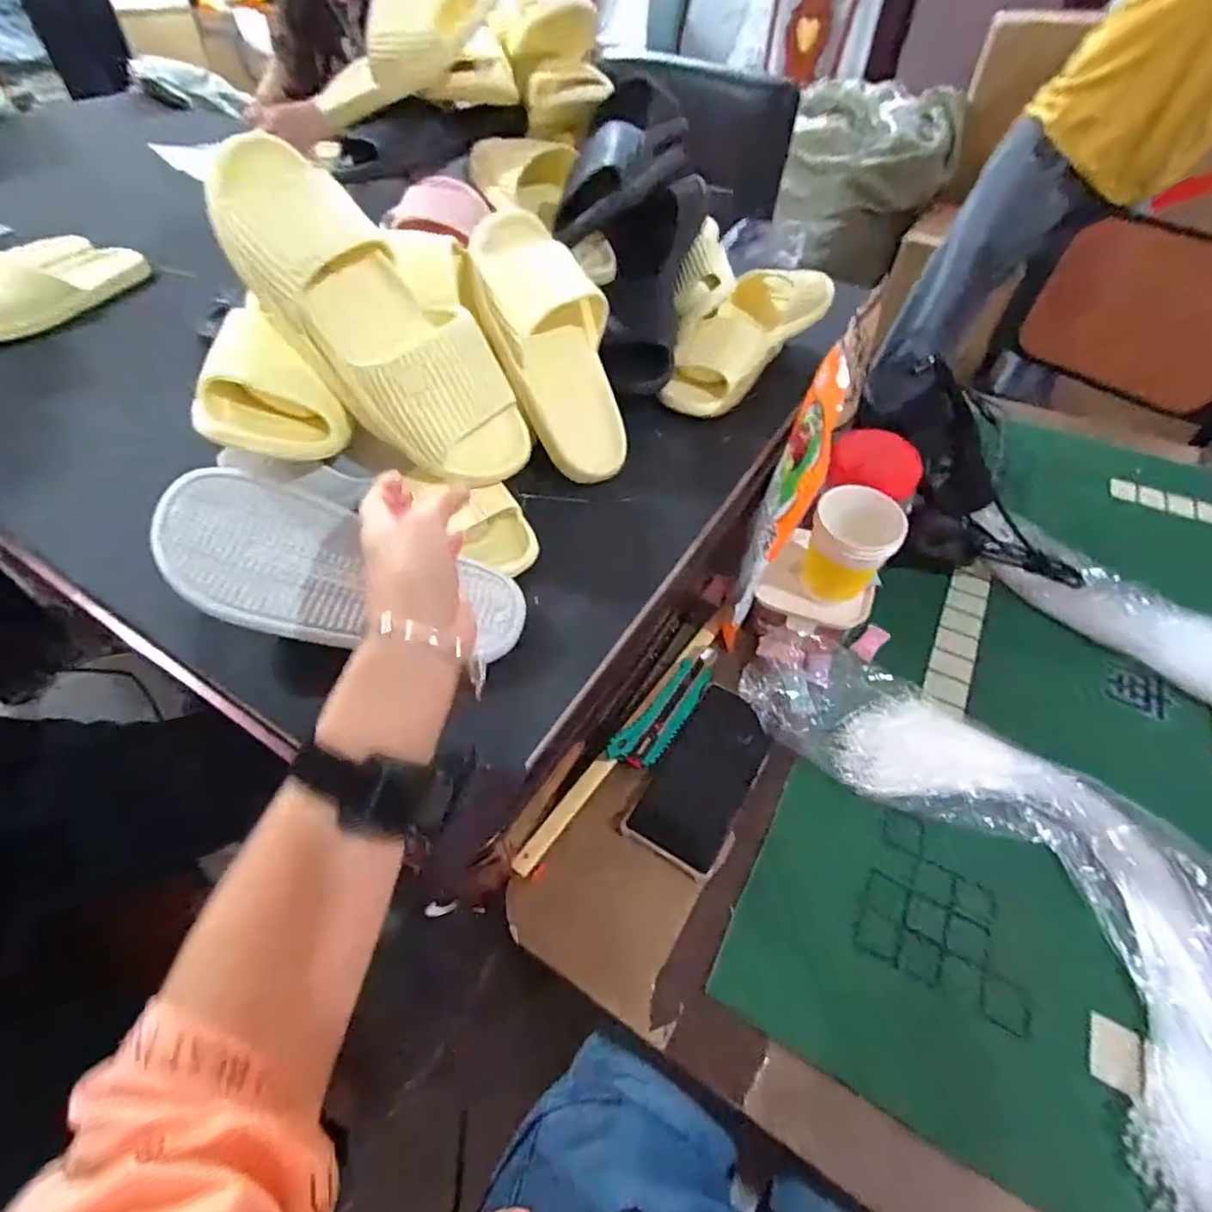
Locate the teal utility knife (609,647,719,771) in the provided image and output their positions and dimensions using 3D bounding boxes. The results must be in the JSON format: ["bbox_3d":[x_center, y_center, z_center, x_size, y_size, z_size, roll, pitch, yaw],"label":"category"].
[{"bbox_3d":[0.061,0.091,0.544,0.037,0.014,0.147,33,58,23],"label":"teal utility knife"}]

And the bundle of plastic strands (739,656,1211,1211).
[{"bbox_3d":[0.318,0.184,0.456,0.203,0.044,0.470,-25,56,-20],"label":"bundle of plastic strands"}]

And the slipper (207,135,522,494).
[{"bbox_3d":[-0.178,-0.221,0.468,0.290,0.074,0.097,49,58,-11],"label":"slipper"}]

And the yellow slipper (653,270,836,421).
[{"bbox_3d":[0.151,-0.318,0.705,0.109,0.081,0.260,34,59,23],"label":"yellow slipper"}]

